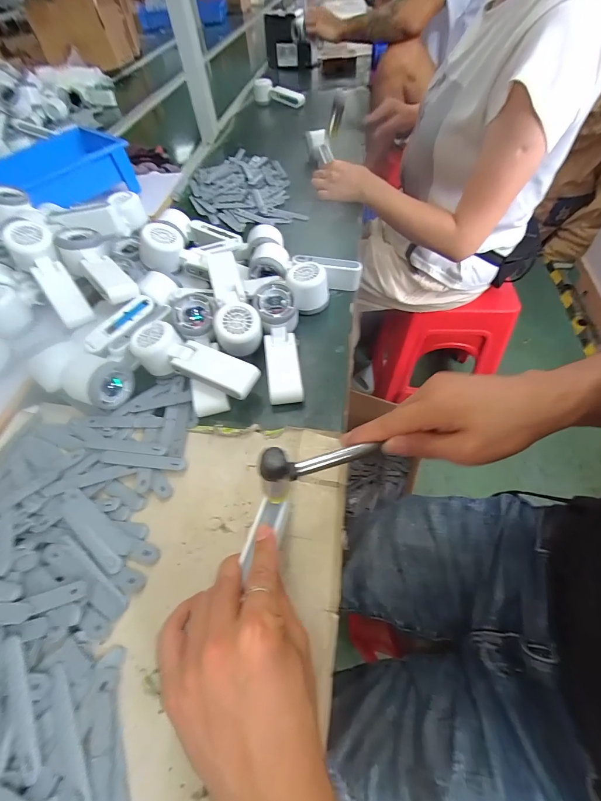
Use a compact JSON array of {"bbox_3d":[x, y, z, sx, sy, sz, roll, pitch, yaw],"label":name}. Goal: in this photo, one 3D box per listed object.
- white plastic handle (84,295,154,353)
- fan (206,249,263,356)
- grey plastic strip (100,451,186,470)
[{"bbox_3d":[-0.235,-0.101,0.433,0.022,0.019,0.101,27,62,22],"label":"white plastic handle"},{"bbox_3d":[-0.095,-0.132,0.452,0.059,0.052,0.171,-17,56,-6],"label":"fan"},{"bbox_3d":[-0.174,0.066,0.366,0.094,0.004,0.016,5,59,5],"label":"grey plastic strip"}]

